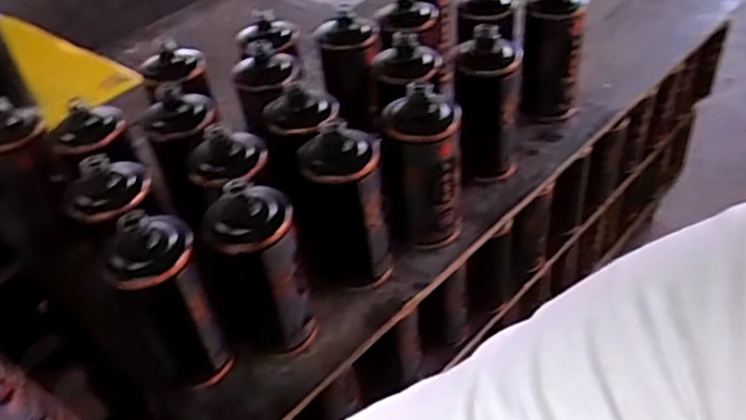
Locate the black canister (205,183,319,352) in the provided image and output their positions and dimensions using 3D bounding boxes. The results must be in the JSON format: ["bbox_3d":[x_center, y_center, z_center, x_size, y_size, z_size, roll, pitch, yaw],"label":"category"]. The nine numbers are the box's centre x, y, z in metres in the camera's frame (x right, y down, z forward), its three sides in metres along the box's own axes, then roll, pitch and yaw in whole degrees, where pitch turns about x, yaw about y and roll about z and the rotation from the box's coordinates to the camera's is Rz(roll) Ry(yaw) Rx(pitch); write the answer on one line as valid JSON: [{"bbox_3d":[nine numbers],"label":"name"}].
[{"bbox_3d":[-0.104,0.059,0.620,0.075,0.187,0.074,-17,41,-12],"label":"black canister"}]

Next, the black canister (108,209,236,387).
[{"bbox_3d":[-0.187,0.088,0.607,0.075,0.178,0.069,-27,44,-22],"label":"black canister"}]

